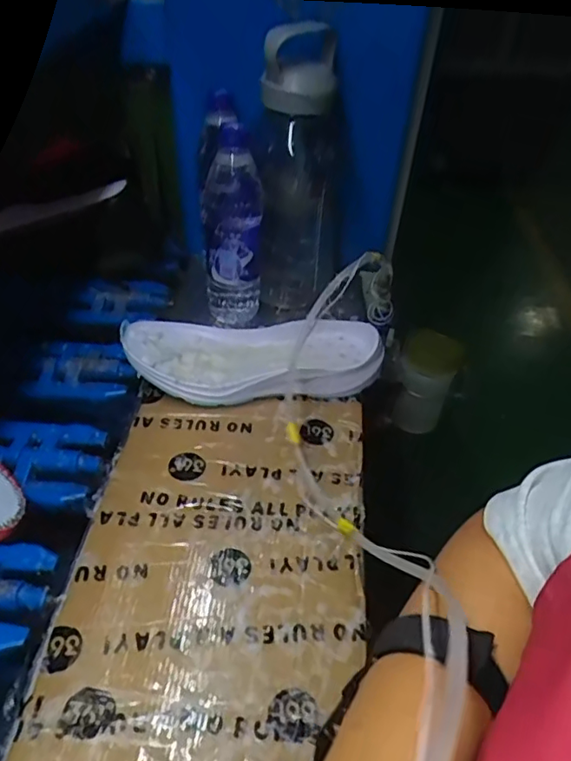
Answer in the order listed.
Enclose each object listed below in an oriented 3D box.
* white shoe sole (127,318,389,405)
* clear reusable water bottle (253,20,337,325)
[{"bbox_3d":[-0.033,-0.026,0.615,0.266,0.047,0.102,-1,45,-7],"label":"white shoe sole"},{"bbox_3d":[0.012,-0.218,0.645,0.084,0.306,0.071,-9,46,-15],"label":"clear reusable water bottle"}]

